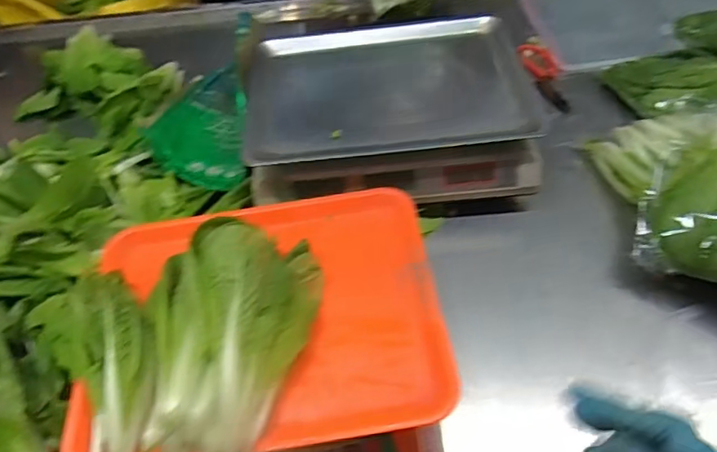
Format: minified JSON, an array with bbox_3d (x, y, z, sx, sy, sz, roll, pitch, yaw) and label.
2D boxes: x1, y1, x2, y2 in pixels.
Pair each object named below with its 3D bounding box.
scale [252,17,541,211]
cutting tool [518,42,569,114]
[{"bbox_3d":[0.036,-0.138,0.697,0.345,0.118,0.260,-4,53,3],"label":"scale"},{"bbox_3d":[0.285,-0.230,0.808,0.049,0.018,0.169,0,47,-3],"label":"cutting tool"}]

